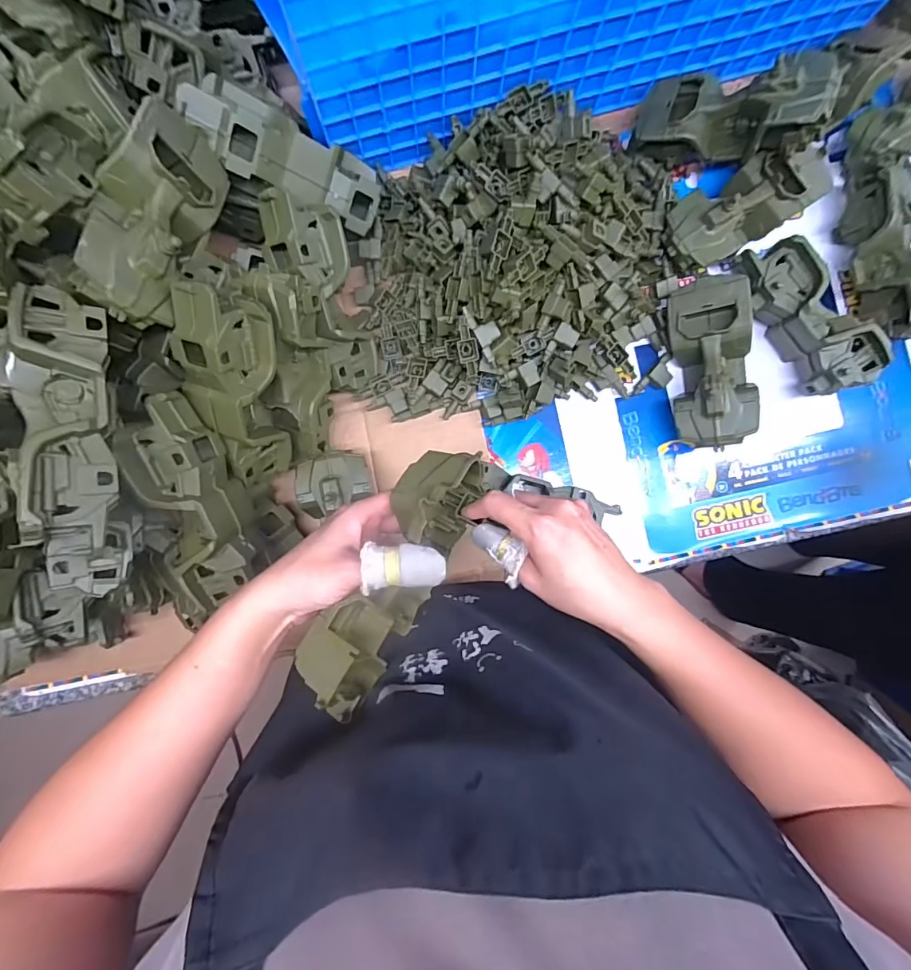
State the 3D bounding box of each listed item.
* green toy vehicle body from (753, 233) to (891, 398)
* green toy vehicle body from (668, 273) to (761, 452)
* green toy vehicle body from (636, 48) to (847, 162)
[{"bbox_3d":[0.379,-0.177,0.504,0.060,0.075,0.175,-36,89,-1],"label":"green toy vehicle body"},{"bbox_3d":[0.275,-0.129,0.504,0.080,0.077,0.177,-4,88,0],"label":"green toy vehicle body"},{"bbox_3d":[0.281,-0.378,0.468,0.173,0.068,0.077,18,88,30],"label":"green toy vehicle body"}]

